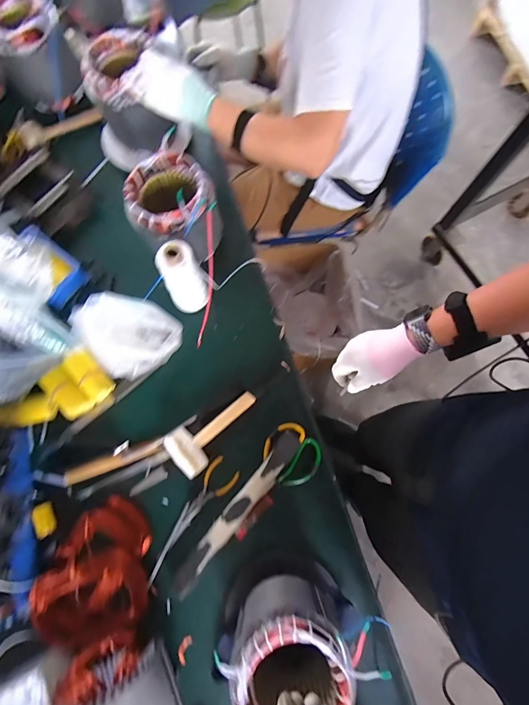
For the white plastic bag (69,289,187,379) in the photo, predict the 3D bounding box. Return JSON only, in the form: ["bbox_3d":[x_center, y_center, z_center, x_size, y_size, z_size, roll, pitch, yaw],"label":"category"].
[{"bbox_3d":[-0.253,-0.031,0.627,0.162,0.084,0.155,38,79,7],"label":"white plastic bag"}]

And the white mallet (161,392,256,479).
[{"bbox_3d":[-0.094,0.133,0.607,0.082,0.057,0.176,42,80,8],"label":"white mallet"}]

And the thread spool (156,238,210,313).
[{"bbox_3d":[-0.147,-0.133,0.609,0.070,0.166,0.058,-27,79,-7],"label":"thread spool"}]

